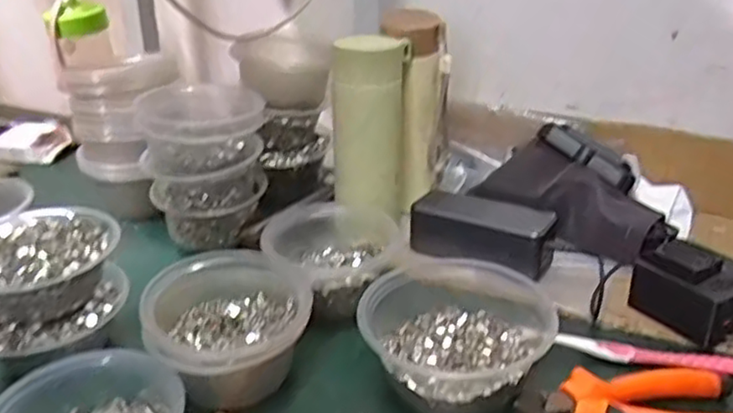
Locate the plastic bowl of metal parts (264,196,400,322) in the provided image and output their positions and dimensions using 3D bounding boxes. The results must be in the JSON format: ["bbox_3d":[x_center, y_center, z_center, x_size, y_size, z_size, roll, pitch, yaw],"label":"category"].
[{"bbox_3d":[-0.034,0.043,0.578,0.092,0.055,0.116,12,30,21],"label":"plastic bowl of metal parts"}]

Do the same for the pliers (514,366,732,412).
[{"bbox_3d":[0.181,0.131,0.450,0.149,0.017,0.066,-1,28,-3],"label":"pliers"}]

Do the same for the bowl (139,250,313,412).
[{"bbox_3d":[-0.098,0.086,0.485,0.109,0.074,0.113,0,28,0],"label":"bowl"}]

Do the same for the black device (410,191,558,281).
[{"bbox_3d":[0.111,0.020,0.634,0.131,0.043,0.058,16,32,28],"label":"black device"}]

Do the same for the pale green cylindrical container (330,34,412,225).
[{"bbox_3d":[0.002,-0.074,0.633,0.058,0.160,0.070,15,31,26],"label":"pale green cylindrical container"}]

